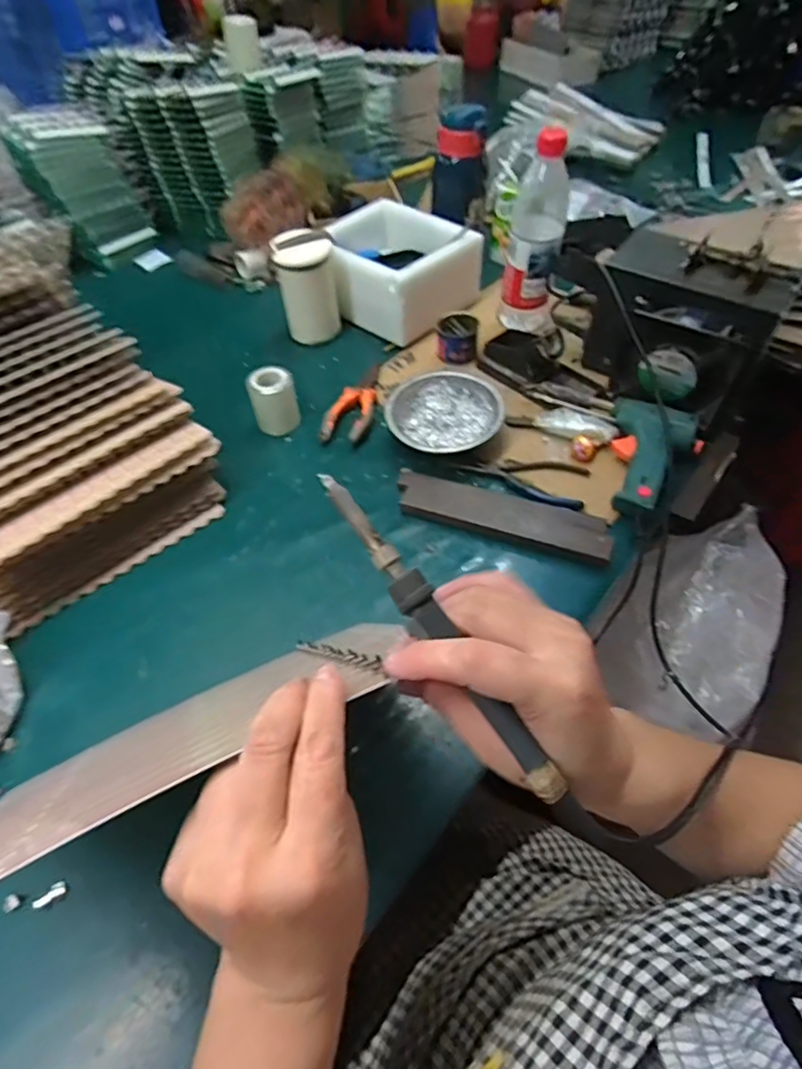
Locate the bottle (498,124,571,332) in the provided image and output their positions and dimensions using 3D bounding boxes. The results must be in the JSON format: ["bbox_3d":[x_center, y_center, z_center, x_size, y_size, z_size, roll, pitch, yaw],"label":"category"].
[{"bbox_3d":[0.164,-0.352,0.693,0.067,0.223,0.053,12,53,10],"label":"bottle"}]

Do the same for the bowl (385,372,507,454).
[{"bbox_3d":[0.047,-0.141,0.649,0.127,0.033,0.110,-5,52,-3],"label":"bowl"}]

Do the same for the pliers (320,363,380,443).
[{"bbox_3d":[-0.055,-0.161,0.685,0.052,0.015,0.133,11,52,9],"label":"pliers"}]

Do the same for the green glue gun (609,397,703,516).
[{"bbox_3d":[0.269,-0.086,0.591,0.085,0.033,0.148,9,52,7],"label":"green glue gun"}]

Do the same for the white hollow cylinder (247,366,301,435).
[{"bbox_3d":[-0.148,-0.156,0.667,0.053,0.068,0.040,-13,52,-10],"label":"white hollow cylinder"}]

